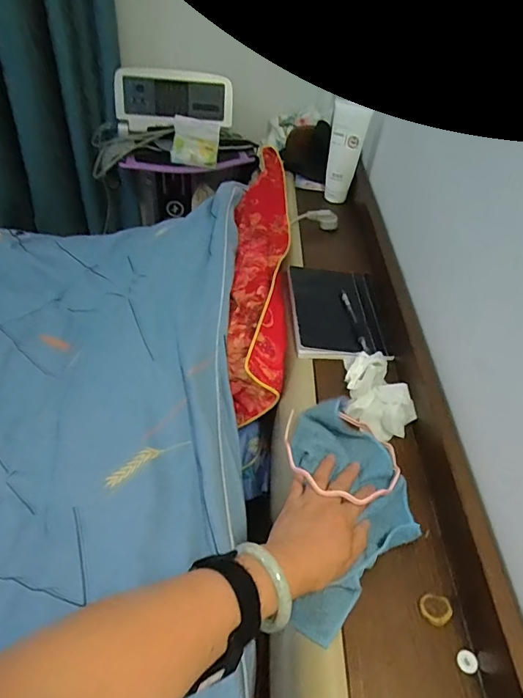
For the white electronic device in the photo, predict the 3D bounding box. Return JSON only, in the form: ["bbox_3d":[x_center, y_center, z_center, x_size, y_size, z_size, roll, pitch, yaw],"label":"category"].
[{"bbox_3d":[-0.259,-0.738,1.394,0.336,0.159,0.042,1,33,-2],"label":"white electronic device"}]

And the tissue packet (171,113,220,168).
[{"bbox_3d":[-0.174,-0.551,1.260,0.122,0.114,0.022,4,22,-21],"label":"tissue packet"}]

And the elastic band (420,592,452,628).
[{"bbox_3d":[0.161,0.241,0.434,0.028,0.008,0.028,4,45,-4],"label":"elastic band"}]

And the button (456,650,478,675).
[{"bbox_3d":[0.180,0.273,0.409,0.017,0.004,0.018,4,45,-4],"label":"button"}]

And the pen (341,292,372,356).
[{"bbox_3d":[0.138,-0.042,0.696,0.011,0.006,0.140,-2,45,-9],"label":"pen"}]

